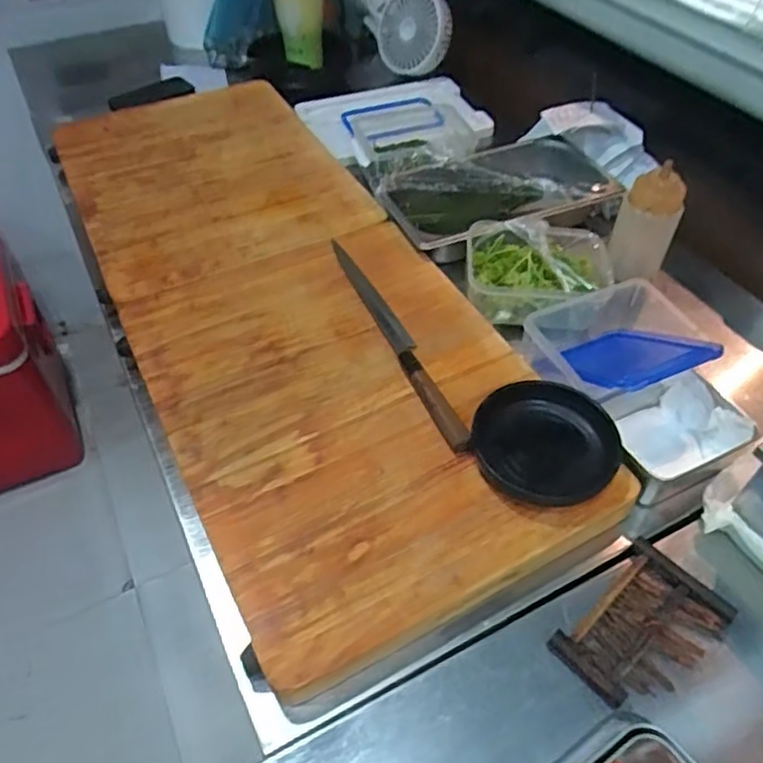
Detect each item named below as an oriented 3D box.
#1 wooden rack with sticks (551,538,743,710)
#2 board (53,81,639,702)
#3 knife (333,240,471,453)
[{"bbox_3d":[0.226,0.211,0.550,0.143,0.009,0.093,-34,57,-27],"label":"wooden rack with sticks"},{"bbox_3d":[-0.145,-0.131,0.821,0.380,0.045,0.962,-23,53,-17],"label":"board"},{"bbox_3d":[0.015,-0.060,0.728,0.029,0.024,0.356,-18,52,-13],"label":"knife"}]

